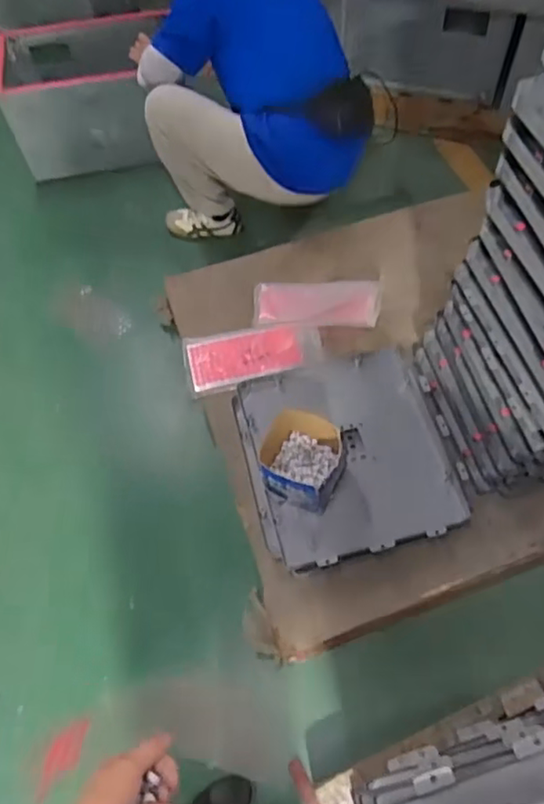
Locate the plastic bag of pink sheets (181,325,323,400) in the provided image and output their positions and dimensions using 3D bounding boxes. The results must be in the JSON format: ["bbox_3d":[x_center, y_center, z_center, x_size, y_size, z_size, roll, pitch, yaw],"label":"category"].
[{"bbox_3d":[-0.045,-0.112,1.504,0.334,0.045,0.157,-7,61,-1],"label":"plastic bag of pink sheets"}]

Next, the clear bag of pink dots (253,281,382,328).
[{"bbox_3d":[0.114,-0.252,1.556,0.312,0.028,0.146,-2,61,2],"label":"clear bag of pink dots"}]

